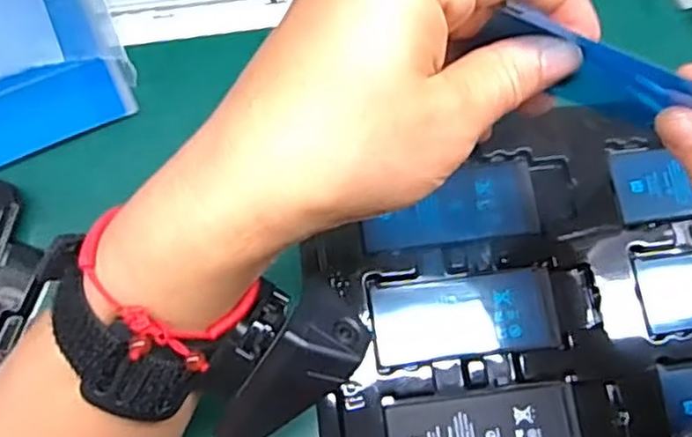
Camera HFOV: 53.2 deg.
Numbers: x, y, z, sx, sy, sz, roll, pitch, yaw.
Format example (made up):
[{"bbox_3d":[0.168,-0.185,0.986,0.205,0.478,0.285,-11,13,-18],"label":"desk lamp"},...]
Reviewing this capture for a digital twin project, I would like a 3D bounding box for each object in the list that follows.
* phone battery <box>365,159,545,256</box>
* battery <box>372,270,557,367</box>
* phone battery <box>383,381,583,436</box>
[{"bbox_3d":[0.058,-0.007,0.389,0.098,0.007,0.041,-7,73,-5],"label":"phone battery"},{"bbox_3d":[0.065,0.052,0.373,0.099,0.008,0.043,-6,73,-4],"label":"battery"},{"bbox_3d":[0.072,0.112,0.356,0.100,0.008,0.042,-6,73,-5],"label":"phone battery"}]

